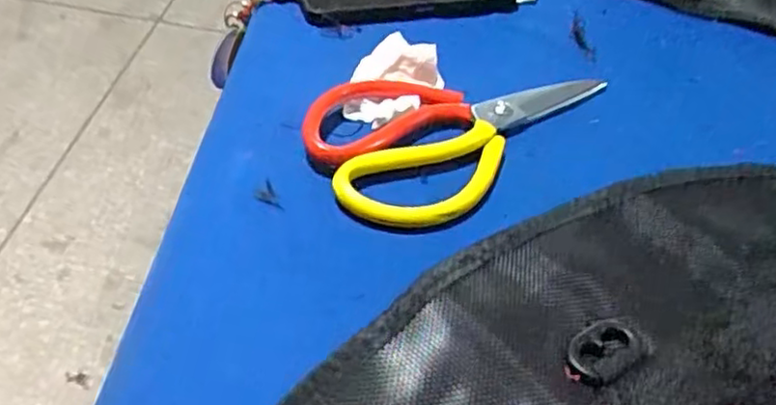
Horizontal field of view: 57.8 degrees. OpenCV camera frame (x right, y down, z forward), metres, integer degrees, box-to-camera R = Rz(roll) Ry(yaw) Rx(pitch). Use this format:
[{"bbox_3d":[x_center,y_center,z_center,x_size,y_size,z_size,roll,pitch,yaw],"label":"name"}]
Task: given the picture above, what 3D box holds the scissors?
[{"bbox_3d":[0.040,-0.057,0.426,0.103,0.020,0.201,37,52,25],"label":"scissors"}]

